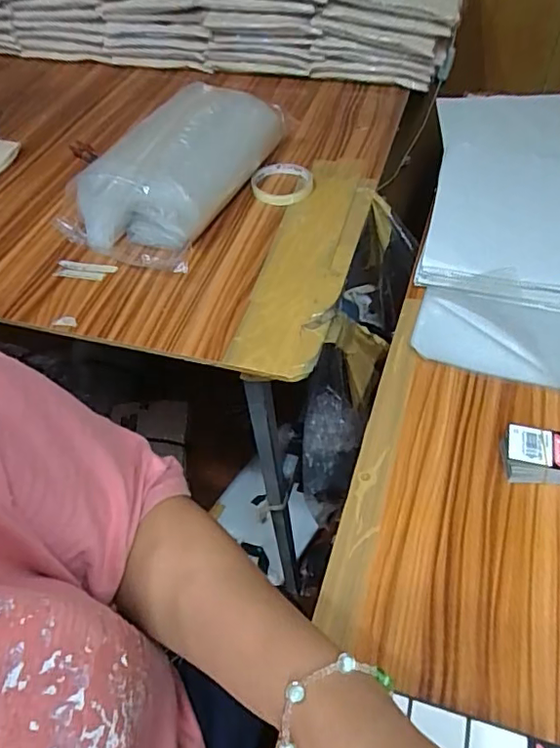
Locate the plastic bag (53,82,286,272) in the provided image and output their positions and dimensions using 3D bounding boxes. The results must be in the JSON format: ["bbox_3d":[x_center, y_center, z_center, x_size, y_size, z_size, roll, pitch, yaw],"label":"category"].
[{"bbox_3d":[-0.133,-0.273,0.706,0.192,0.105,0.303,19,54,20],"label":"plastic bag"}]

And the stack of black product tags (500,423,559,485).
[{"bbox_3d":[0.210,0.067,0.445,0.053,0.026,0.043,2,50,7],"label":"stack of black product tags"}]

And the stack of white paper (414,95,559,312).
[{"bbox_3d":[0.312,-0.254,0.699,0.225,0.036,0.474,8,51,11],"label":"stack of white paper"}]

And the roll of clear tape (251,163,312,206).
[{"bbox_3d":[0.003,-0.256,0.740,0.080,0.020,0.082,-2,50,3],"label":"roll of clear tape"}]

